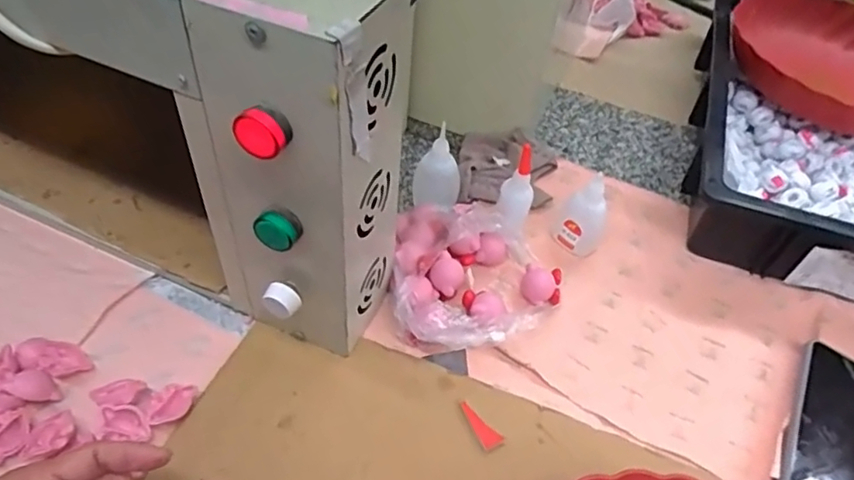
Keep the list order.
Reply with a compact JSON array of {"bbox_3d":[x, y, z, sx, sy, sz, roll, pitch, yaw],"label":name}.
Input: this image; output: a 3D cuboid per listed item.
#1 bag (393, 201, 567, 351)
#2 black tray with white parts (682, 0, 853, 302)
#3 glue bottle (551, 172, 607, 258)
[{"bbox_3d":[0.044,0.024,0.503,0.145,0.068,0.151,4,49,-2],"label":"bag"},{"bbox_3d":[0.453,-0.110,0.654,0.308,0.092,0.421,18,50,10],"label":"black tray with white parts"},{"bbox_3d":[0.144,-0.024,0.551,0.045,0.074,0.032,23,51,14],"label":"glue bottle"}]

